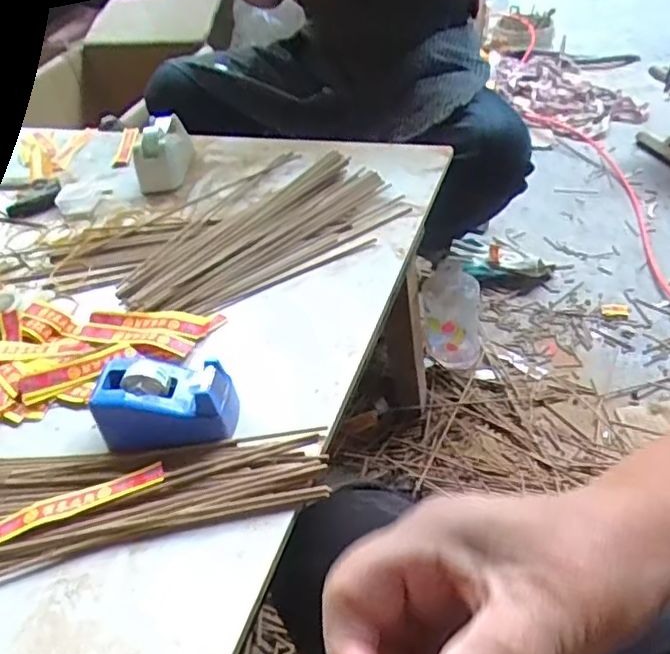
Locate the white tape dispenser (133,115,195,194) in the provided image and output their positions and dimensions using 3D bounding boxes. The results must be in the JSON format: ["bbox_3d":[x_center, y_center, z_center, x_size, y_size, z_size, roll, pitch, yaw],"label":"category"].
[{"bbox_3d":[-0.223,-0.231,0.825,0.059,0.058,0.111,0,41,9],"label":"white tape dispenser"}]

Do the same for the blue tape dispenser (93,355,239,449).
[{"bbox_3d":[-0.129,0.057,0.482,0.103,0.051,0.057,-2,41,7],"label":"blue tape dispenser"}]

